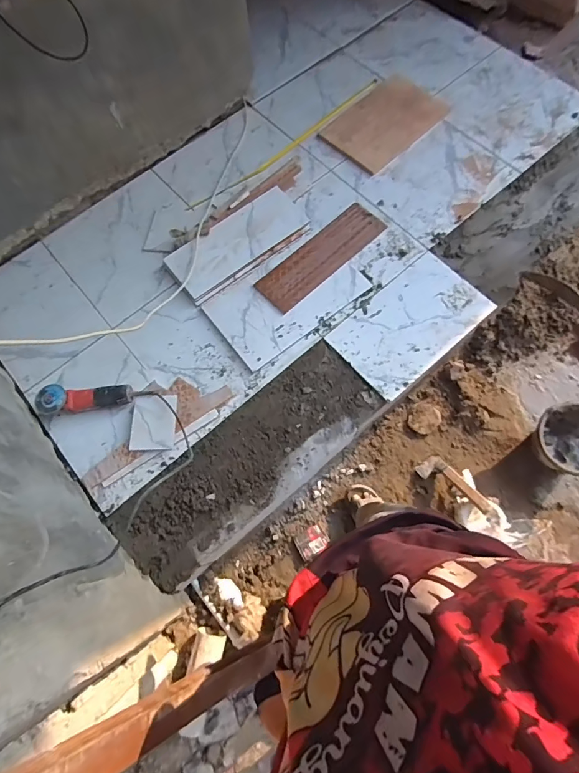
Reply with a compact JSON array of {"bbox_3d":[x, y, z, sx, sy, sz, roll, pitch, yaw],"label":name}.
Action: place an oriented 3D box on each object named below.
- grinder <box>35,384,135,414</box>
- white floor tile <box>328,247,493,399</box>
[{"bbox_3d":[-0.624,0.036,1.203,0.285,0.085,0.080,-5,69,-1],"label":"grinder"},{"bbox_3d":[0.400,-0.213,1.292,0.491,0.014,0.296,-39,75,-11],"label":"white floor tile"}]

